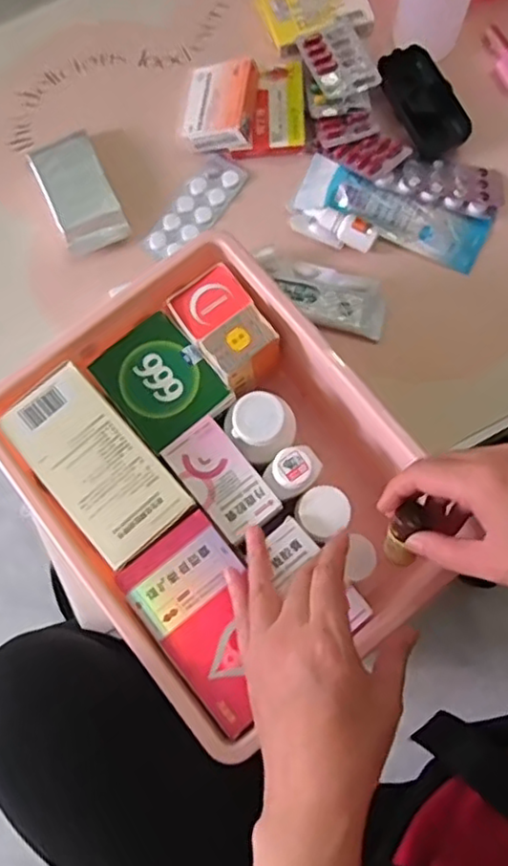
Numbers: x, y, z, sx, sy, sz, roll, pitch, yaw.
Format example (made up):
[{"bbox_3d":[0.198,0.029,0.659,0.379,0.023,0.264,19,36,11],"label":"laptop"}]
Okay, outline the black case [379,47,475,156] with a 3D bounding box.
[{"bbox_3d":[0.160,-0.315,0.614,0.054,0.022,0.106,-24,79,-4],"label":"black case"}]

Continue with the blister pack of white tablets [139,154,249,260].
[{"bbox_3d":[-0.055,-0.210,0.608,0.045,0.006,0.115,33,81,7],"label":"blister pack of white tablets"}]

